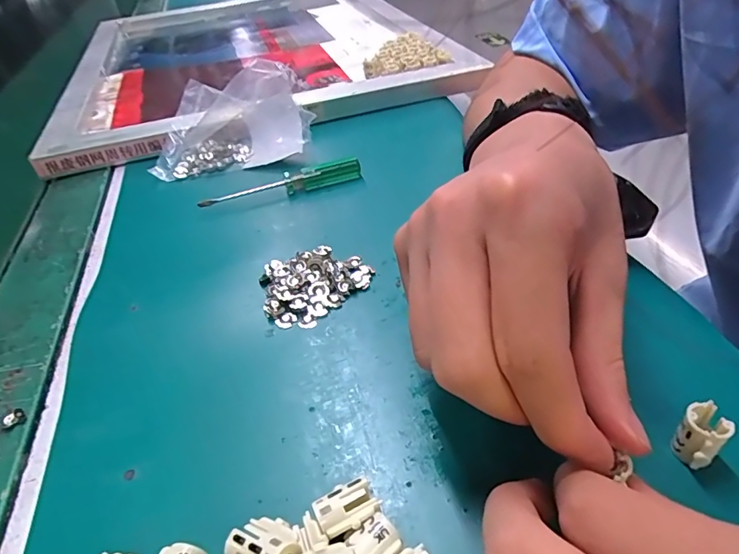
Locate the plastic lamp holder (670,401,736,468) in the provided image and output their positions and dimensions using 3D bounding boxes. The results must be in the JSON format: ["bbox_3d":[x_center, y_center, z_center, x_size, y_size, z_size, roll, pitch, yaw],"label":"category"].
[{"bbox_3d":[0.120,0.058,0.174,0.016,0.019,0.014,-33,47,-24],"label":"plastic lamp holder"}]

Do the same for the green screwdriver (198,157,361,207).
[{"bbox_3d":[-0.063,-0.066,0.348,0.116,0.016,0.010,-18,43,-10],"label":"green screwdriver"}]

